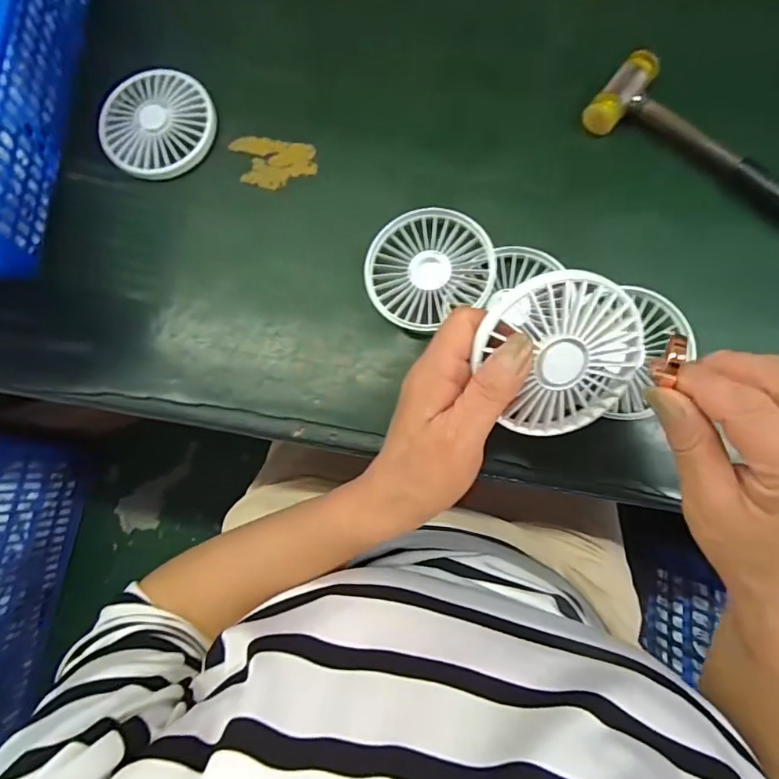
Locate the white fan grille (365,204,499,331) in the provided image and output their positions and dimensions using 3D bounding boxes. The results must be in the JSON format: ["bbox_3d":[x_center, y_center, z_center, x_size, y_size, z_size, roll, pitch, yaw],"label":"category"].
[{"bbox_3d":[0.026,-0.087,0.351,0.085,0.019,0.081,-28,81,-2],"label":"white fan grille"}]

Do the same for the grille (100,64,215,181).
[{"bbox_3d":[-0.182,-0.208,0.388,0.088,0.015,0.087,-1,82,4],"label":"grille"}]

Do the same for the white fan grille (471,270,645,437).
[{"bbox_3d":[0.089,-0.018,0.254,0.078,0.010,0.088,-26,115,6],"label":"white fan grille"}]

